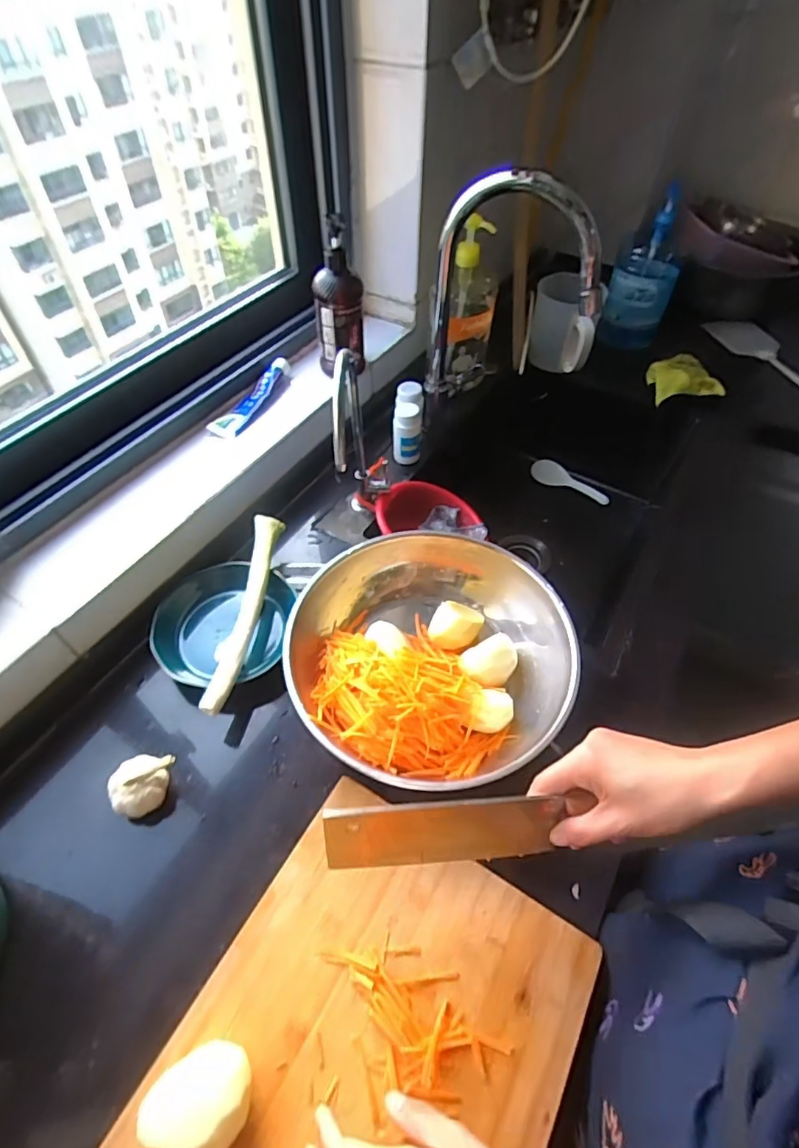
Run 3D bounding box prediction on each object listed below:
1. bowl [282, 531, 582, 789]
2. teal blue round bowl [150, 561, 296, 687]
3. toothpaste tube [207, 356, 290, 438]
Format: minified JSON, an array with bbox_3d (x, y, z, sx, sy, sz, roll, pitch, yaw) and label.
[{"bbox_3d":[0.036,0.090,0.609,0.303,0.088,0.295,1,52,-1],"label":"bowl"},{"bbox_3d":[-0.212,0.062,0.650,0.150,0.039,0.160,1,52,-1],"label":"teal blue round bowl"},{"bbox_3d":[-0.208,-0.260,0.789,0.035,0.024,0.175,19,54,13],"label":"toothpaste tube"}]

